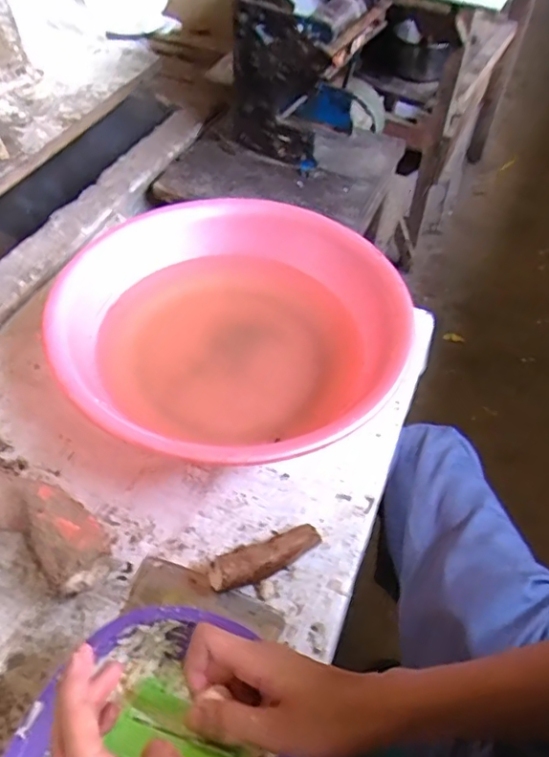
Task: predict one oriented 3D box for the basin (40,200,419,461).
[{"bbox_3d":[-0.054,-0.056,0.702,0.357,0.113,0.390,1,52,-1],"label":"basin"}]

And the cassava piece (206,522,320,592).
[{"bbox_3d":[-0.008,0.182,0.573,0.117,0.038,0.037,-18,54,-16],"label":"cassava piece"}]

